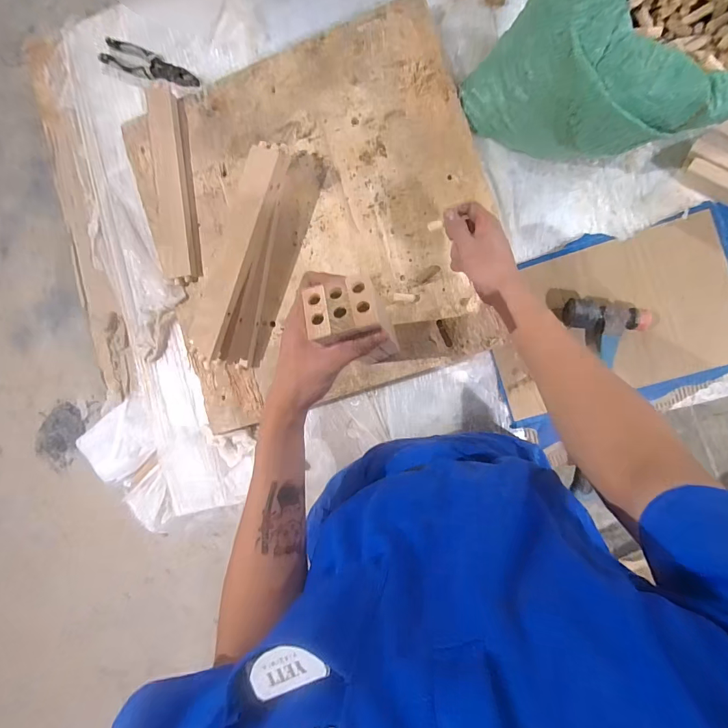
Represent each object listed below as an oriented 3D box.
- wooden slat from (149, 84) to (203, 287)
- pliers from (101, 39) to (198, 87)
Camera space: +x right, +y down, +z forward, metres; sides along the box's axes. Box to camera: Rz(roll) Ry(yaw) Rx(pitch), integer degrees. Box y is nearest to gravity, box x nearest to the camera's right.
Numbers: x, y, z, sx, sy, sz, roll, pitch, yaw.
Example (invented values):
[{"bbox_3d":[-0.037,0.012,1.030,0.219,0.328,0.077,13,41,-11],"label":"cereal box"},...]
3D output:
[{"bbox_3d":[-0.340,-0.314,0.693,0.075,0.015,0.333,-6,91,4],"label":"wooden slat"},{"bbox_3d":[-0.407,-0.571,0.742,0.193,0.015,0.050,21,93,8],"label":"pliers"}]

